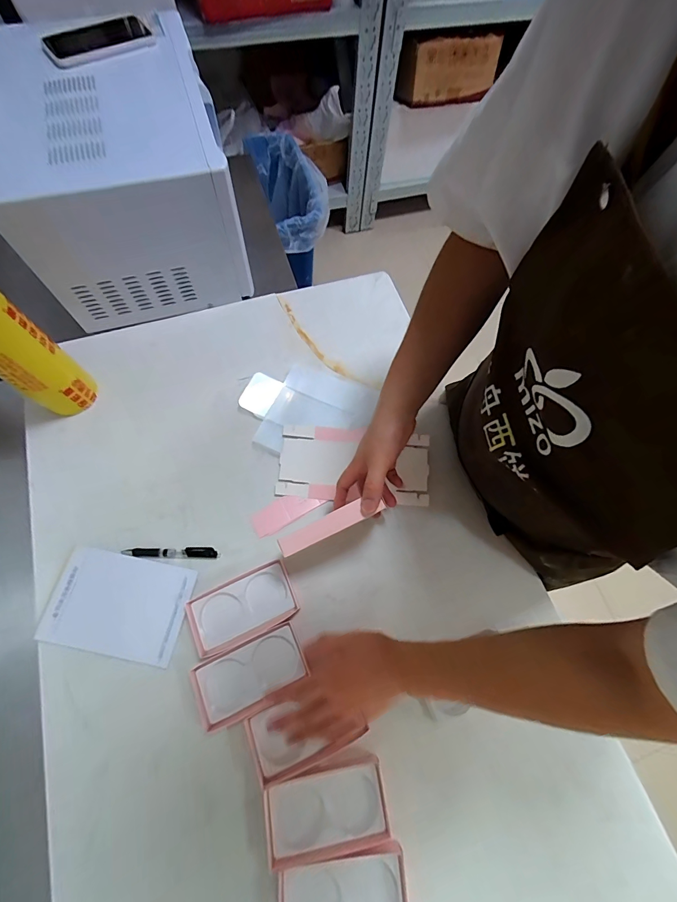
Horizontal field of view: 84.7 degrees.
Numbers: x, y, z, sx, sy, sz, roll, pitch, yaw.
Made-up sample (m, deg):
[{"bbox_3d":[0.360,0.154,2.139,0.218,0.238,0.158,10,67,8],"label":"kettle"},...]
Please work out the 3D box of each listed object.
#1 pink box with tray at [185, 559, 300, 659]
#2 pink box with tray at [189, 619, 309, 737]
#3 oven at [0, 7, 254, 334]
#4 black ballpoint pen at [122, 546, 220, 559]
[{"bbox_3d":[-0.135,0.223,0.530,0.145,0.015,0.081,-23,72,-12],"label":"pink box with tray"},{"bbox_3d":[-0.117,0.300,0.498,0.142,0.020,0.082,-22,72,-12],"label":"pink box with tray"},{"bbox_3d":[-0.365,-0.496,0.661,0.323,0.249,0.431,-12,70,-8],"label":"oven"},{"bbox_3d":[-0.253,0.154,0.566,0.139,0.011,0.016,3,69,-3],"label":"black ballpoint pen"}]

